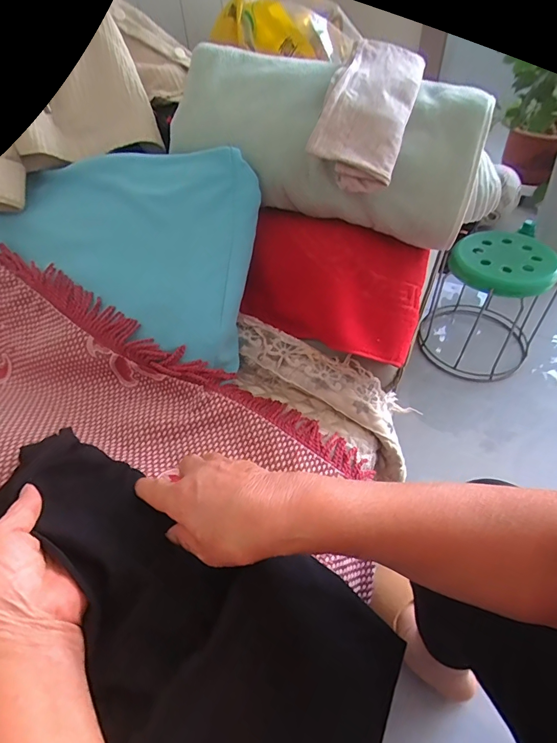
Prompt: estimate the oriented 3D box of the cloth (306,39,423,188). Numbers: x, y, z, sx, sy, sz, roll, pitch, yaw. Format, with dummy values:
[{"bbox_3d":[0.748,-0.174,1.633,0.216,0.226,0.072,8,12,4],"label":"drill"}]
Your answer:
[{"bbox_3d":[0.104,-0.291,0.433,0.080,0.057,0.210,15,65,16],"label":"cloth"}]

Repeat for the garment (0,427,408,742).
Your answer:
[{"bbox_3d":[-0.084,0.210,0.299,0.347,0.066,0.224,33,52,-2],"label":"garment"}]

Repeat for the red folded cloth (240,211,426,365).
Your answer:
[{"bbox_3d":[0.058,-0.100,0.454,0.197,0.038,0.141,16,85,11],"label":"red folded cloth"}]

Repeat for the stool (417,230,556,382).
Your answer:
[{"bbox_3d":[0.527,-0.170,1.005,0.244,0.308,0.264,-2,48,2],"label":"stool"}]

